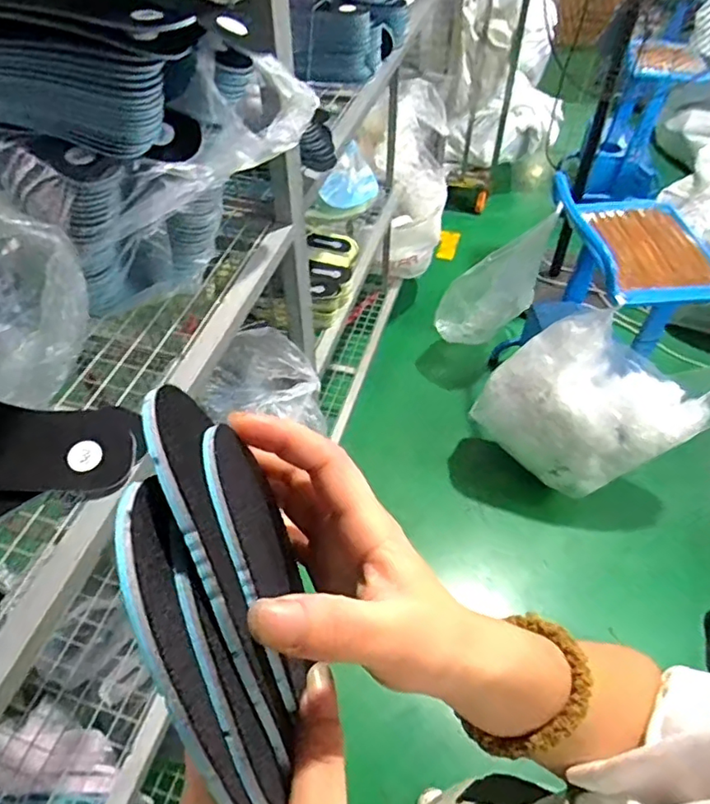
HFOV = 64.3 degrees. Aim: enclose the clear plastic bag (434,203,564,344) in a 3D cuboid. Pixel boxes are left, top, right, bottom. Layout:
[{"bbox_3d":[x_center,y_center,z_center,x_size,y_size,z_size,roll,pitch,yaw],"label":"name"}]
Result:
[{"bbox_3d":[0.403,-0.299,1.539,0.204,0.477,0.170,26,51,-11],"label":"clear plastic bag"}]

